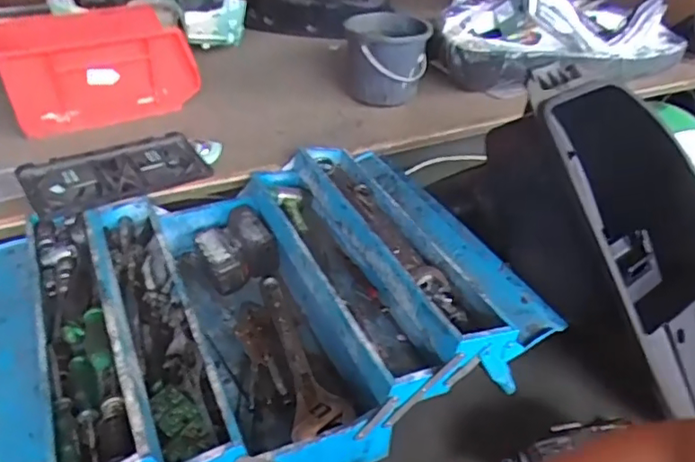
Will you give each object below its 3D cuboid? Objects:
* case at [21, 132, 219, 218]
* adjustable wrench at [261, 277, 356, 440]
[{"bbox_3d":[-0.376,-0.096,0.947,0.279,0.040,0.149,-19,43,-24],"label":"case"},{"bbox_3d":[-0.080,0.179,0.897,0.082,0.013,0.306,-11,40,-17],"label":"adjustable wrench"}]

